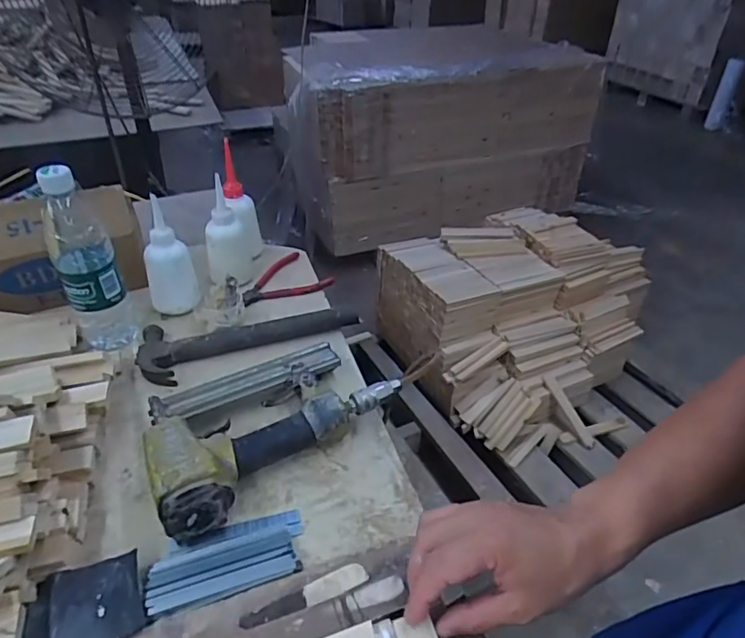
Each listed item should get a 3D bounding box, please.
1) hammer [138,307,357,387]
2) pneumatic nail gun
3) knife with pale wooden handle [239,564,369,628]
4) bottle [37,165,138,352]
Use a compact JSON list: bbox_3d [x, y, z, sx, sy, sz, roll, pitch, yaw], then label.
[{"bbox_3d":[-0.160,0.016,0.679,0.267,0.026,0.088,-15,39,-17],"label":"hammer"},{"bbox_3d":[-0.115,0.094,0.552,0.261,0.055,0.155,-27,44,-30],"label":"pneumatic nail gun"},{"bbox_3d":[-0.053,0.222,0.420,0.102,0.005,0.020,-17,40,-20],"label":"knife with pale wooden handle"},{"bbox_3d":[-0.343,-0.073,0.625,0.067,0.213,0.078,-20,40,-24],"label":"bottle"}]

